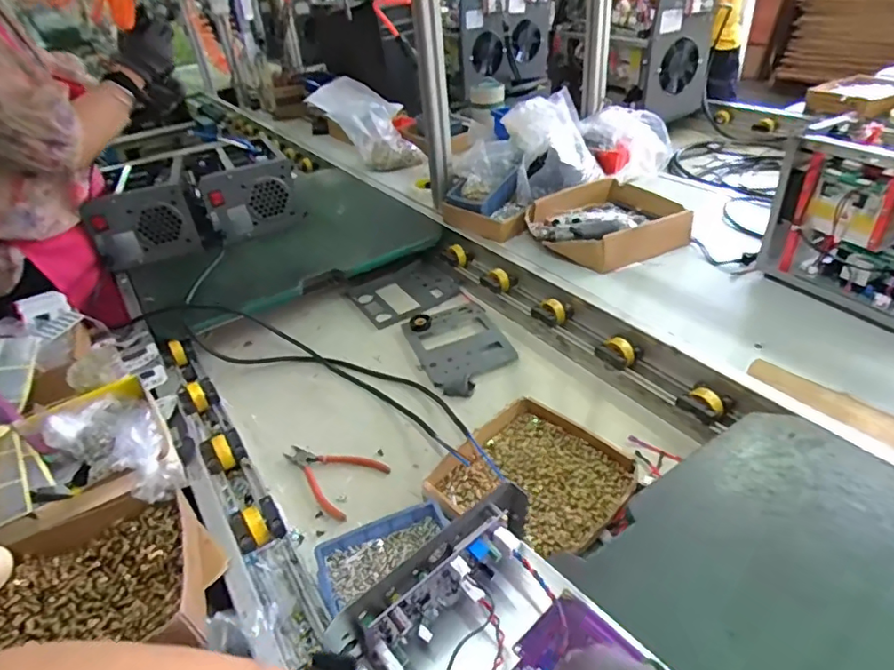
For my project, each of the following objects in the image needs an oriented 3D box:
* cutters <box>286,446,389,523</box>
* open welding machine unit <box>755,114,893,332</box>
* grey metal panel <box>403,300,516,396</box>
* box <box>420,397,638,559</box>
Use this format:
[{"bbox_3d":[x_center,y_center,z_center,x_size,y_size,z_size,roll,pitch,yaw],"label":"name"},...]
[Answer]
[{"bbox_3d":[-0.164,0.190,0.752,0.141,0.014,0.100,15,41,26],"label":"cutters"},{"bbox_3d":[0.626,-0.147,0.764,0.129,0.226,0.291,-21,39,-19],"label":"open welding machine unit"},{"bbox_3d":[0.026,0.016,0.948,0.155,0.023,0.215,-17,38,-15],"label":"grey metal panel"},{"bbox_3d":[0.109,0.189,0.689,0.199,0.055,0.205,26,47,36],"label":"box"}]

